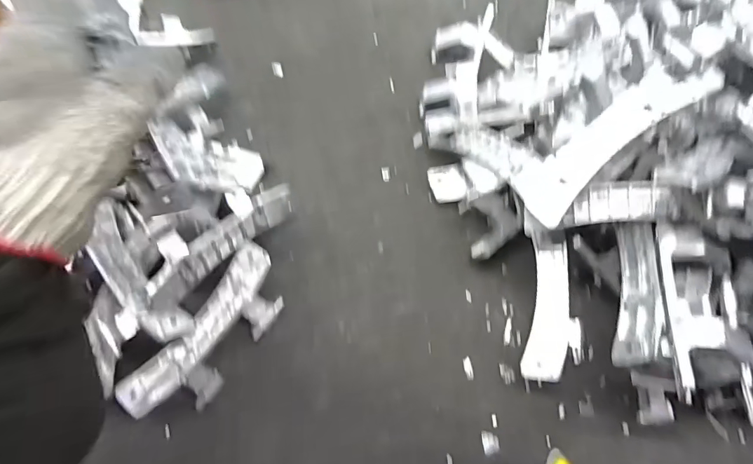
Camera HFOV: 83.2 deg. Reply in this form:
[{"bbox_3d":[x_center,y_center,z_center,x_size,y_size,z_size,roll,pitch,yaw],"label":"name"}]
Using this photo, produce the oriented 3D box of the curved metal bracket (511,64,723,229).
[{"bbox_3d":[0.174,-0.070,0.323,0.153,0.018,0.054,-43,47,6],"label":"curved metal bracket"}]

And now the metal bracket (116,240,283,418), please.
[{"bbox_3d":[-0.135,0.087,0.359,0.053,0.044,0.154,35,74,11],"label":"metal bracket"}]

